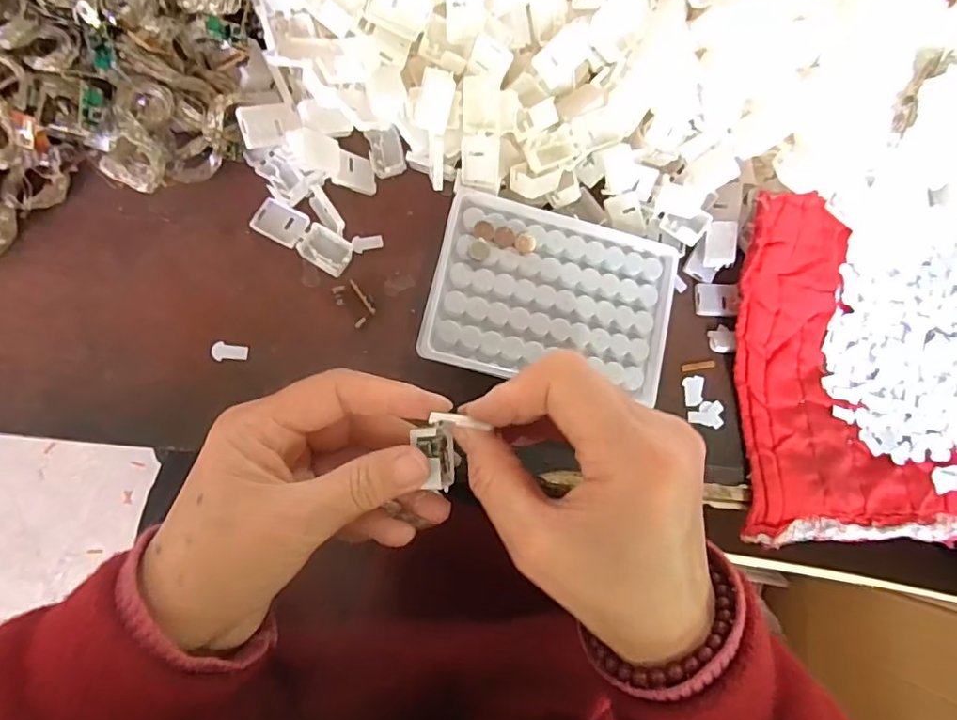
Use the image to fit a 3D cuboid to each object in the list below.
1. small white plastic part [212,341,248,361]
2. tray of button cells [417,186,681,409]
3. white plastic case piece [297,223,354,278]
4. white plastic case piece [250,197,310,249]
[{"bbox_3d":[-0.130,-0.004,0.294,0.017,0.004,0.009,5,87,-21],"label":"small white plastic part"},{"bbox_3d":[0.040,-0.034,0.313,0.130,0.025,0.096,14,81,-8],"label":"tray of button cells"},{"bbox_3d":[-0.082,-0.060,0.302,0.027,0.010,0.021,33,79,-5],"label":"white plastic case piece"},{"bbox_3d":[-0.107,-0.074,0.303,0.028,0.005,0.019,28,79,-6],"label":"white plastic case piece"}]

